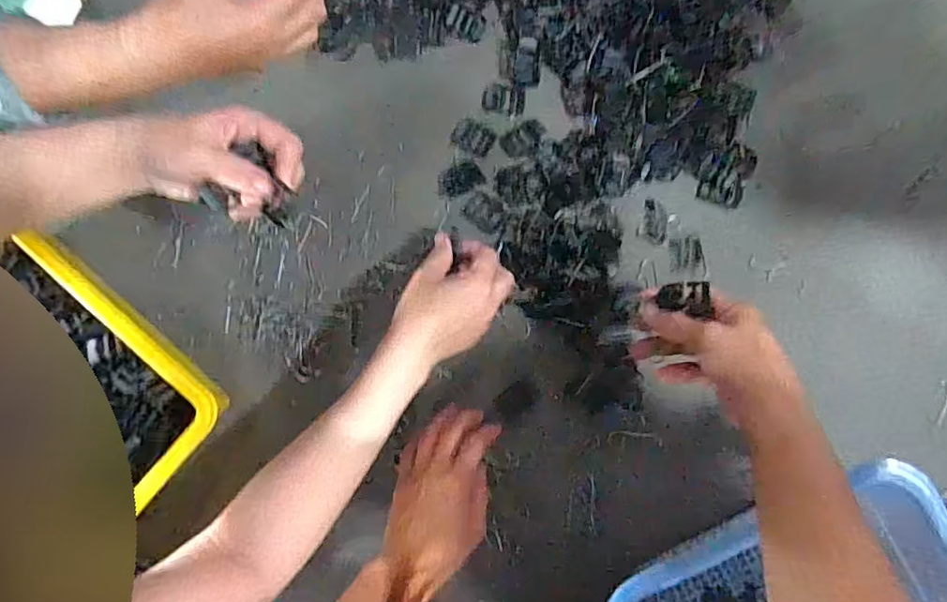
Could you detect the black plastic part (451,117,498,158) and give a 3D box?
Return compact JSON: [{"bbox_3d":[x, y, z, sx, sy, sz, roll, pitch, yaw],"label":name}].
[{"bbox_3d":[0.000,-0.157,0.531,0.040,0.004,0.030,28,87,1],"label":"black plastic part"}]

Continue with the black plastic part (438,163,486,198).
[{"bbox_3d":[-0.013,-0.116,0.530,0.044,0.004,0.028,-17,87,-2],"label":"black plastic part"}]

